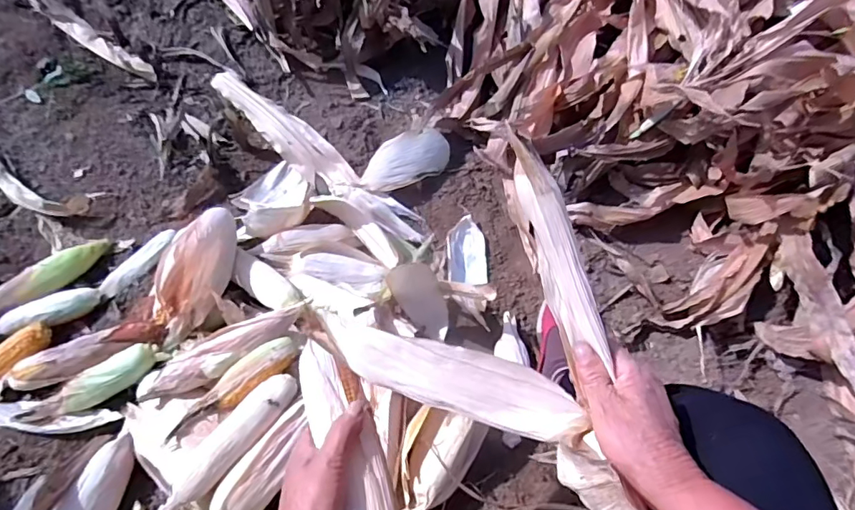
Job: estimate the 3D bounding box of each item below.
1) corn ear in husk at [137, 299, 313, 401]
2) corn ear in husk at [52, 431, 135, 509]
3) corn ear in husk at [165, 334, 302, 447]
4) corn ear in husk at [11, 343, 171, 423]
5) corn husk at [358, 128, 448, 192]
[{"bbox_3d":[-0.303,0.146,0.765,0.271,0.059,0.076,-19,63,-13],"label":"corn ear in husk"},{"bbox_3d":[-0.460,0.340,0.702,0.066,0.056,0.176,18,61,7],"label":"corn ear in husk"},{"bbox_3d":[-0.282,0.190,0.729,0.204,0.041,0.051,-31,66,-18],"label":"corn ear in husk"},{"bbox_3d":[-0.520,0.205,0.787,0.238,0.042,0.052,-27,63,5],"label":"corn ear in husk"},{"bbox_3d":[-0.040,-0.179,0.997,0.176,0.087,0.074,-22,63,-14],"label":"corn husk"}]

